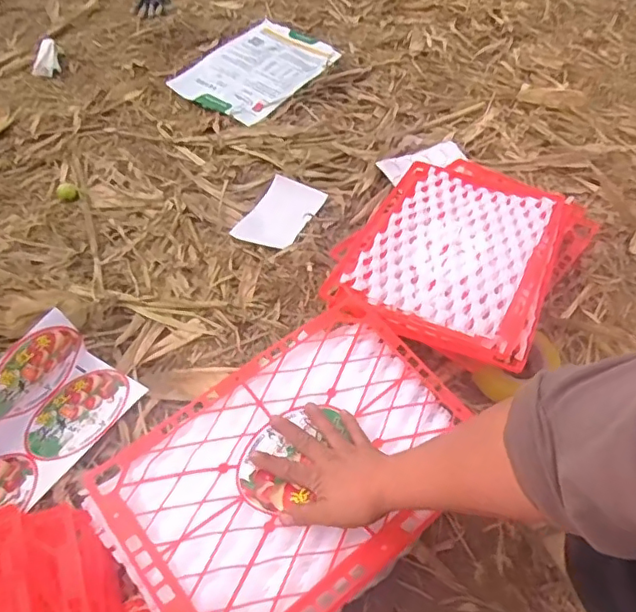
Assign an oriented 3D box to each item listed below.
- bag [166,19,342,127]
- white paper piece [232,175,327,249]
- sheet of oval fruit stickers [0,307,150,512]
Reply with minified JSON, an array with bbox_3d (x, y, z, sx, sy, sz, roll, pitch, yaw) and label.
[{"bbox_3d":[-0.152,-0.598,1.419,0.264,0.022,0.375,39,68,20],"label":"bag"},{"bbox_3d":[-0.073,-0.185,1.111,0.120,0.017,0.187,23,57,16],"label":"white paper piece"},{"bbox_3d":[-0.408,0.177,0.761,0.164,0.097,0.334,25,57,15],"label":"sheet of oval fruit stickers"}]

